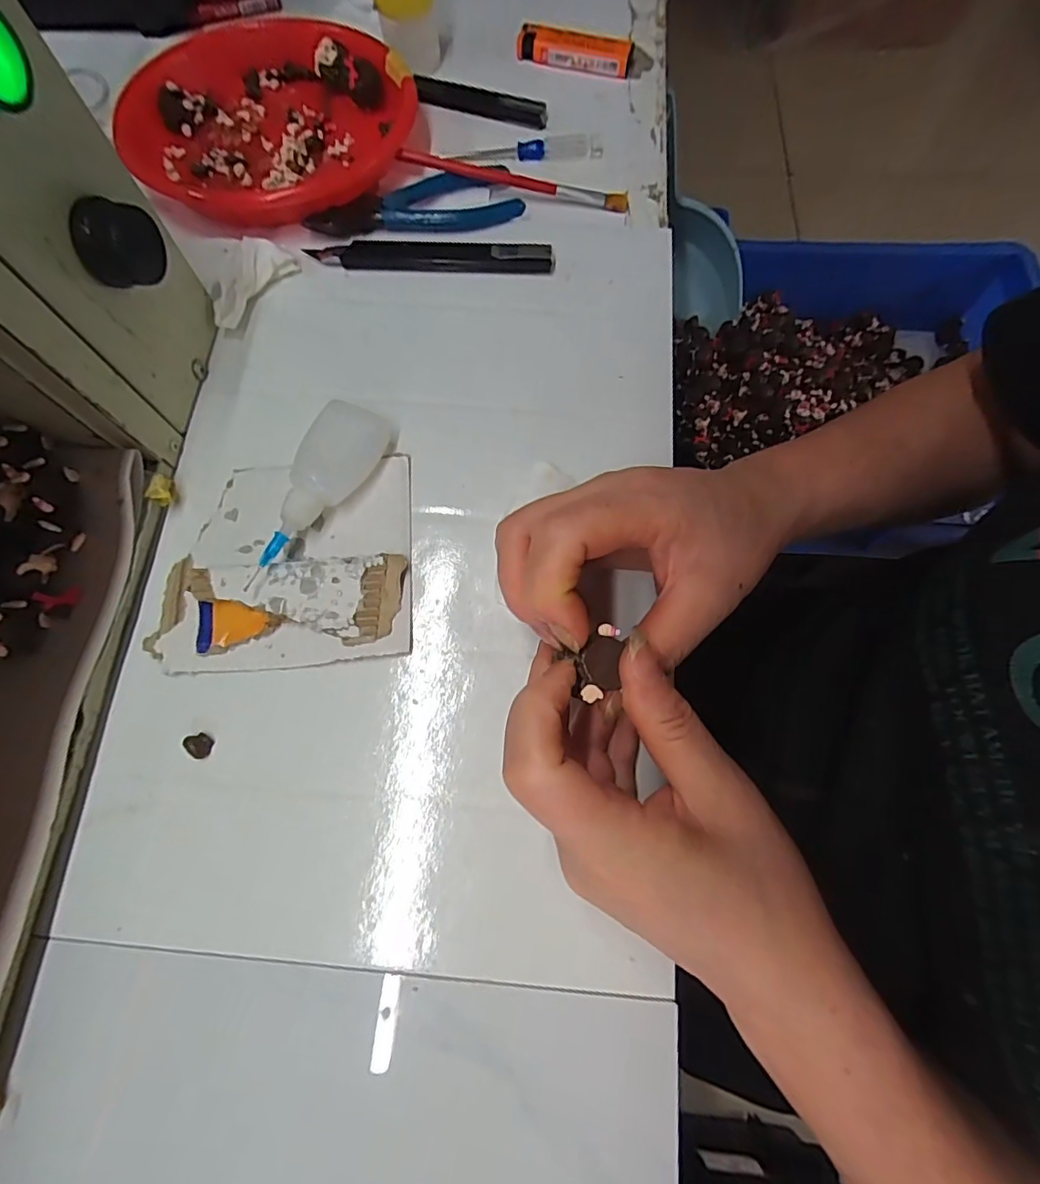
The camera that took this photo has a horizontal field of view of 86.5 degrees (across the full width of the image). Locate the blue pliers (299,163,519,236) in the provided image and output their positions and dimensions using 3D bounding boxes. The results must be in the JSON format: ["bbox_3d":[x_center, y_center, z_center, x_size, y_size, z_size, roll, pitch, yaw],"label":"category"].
[{"bbox_3d":[-0.063,-0.241,0.337,0.125,0.009,0.047,-4,73,-2],"label":"blue pliers"}]

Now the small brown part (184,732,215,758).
[{"bbox_3d":[-0.140,0.066,0.241,0.011,0.007,0.009,44,77,11],"label":"small brown part"}]

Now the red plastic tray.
[{"bbox_3d":[-0.156,-0.297,0.348,0.165,0.025,0.164,10,73,2],"label":"red plastic tray"}]

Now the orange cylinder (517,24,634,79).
[{"bbox_3d":[0.037,-0.378,0.386,0.080,0.016,0.017,12,73,3],"label":"orange cylinder"}]

